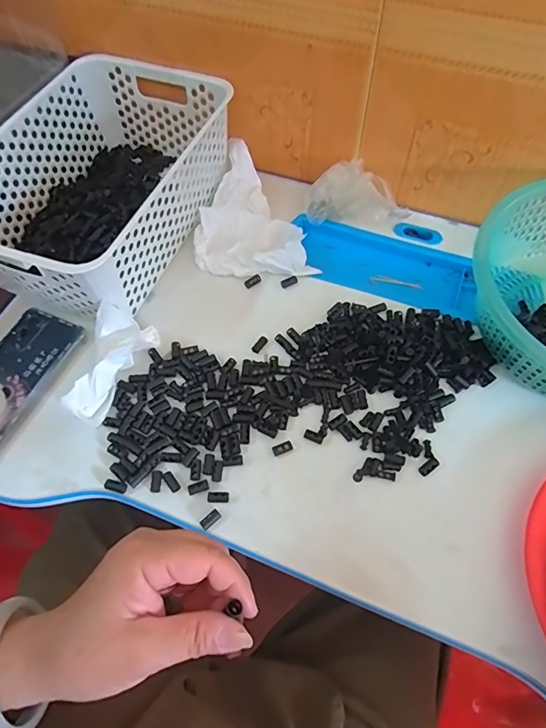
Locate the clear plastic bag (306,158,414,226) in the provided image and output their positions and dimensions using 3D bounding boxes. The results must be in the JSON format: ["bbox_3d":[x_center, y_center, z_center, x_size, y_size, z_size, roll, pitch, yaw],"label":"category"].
[{"bbox_3d":[0.099,-0.196,0.528,0.112,0.049,0.057,13,62,8],"label":"clear plastic bag"}]

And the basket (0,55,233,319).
[{"bbox_3d":[-0.187,-0.201,0.498,0.201,0.100,0.305,19,63,11],"label":"basket"}]

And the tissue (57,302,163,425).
[{"bbox_3d":[-0.158,-0.003,0.428,0.045,0.044,0.111,22,64,12],"label":"tissue"}]

